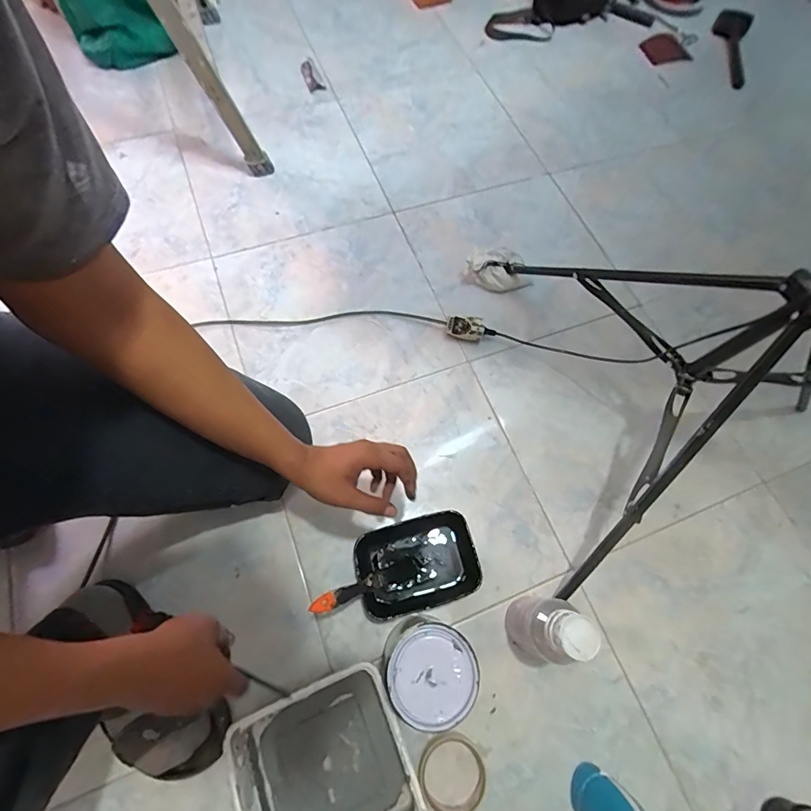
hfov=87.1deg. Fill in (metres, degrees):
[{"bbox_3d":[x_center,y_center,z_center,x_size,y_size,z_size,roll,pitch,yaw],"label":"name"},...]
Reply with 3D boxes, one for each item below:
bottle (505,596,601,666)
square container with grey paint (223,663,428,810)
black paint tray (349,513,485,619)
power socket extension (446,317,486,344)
[{"bbox_3d":[0.183,0.292,0.558,0.065,0.169,0.063,1,67,-3],"label":"bottle"},{"bbox_3d":[-0.097,0.454,0.529,0.195,0.067,0.194,-19,70,-11],"label":"square container with grey paint"},{"bbox_3d":[0.016,0.237,0.638,0.175,0.047,0.124,-13,69,-8],"label":"black paint tray"},{"bbox_3d":[0.112,-0.143,0.802,0.069,0.041,0.034,8,67,0],"label":"power socket extension"}]

